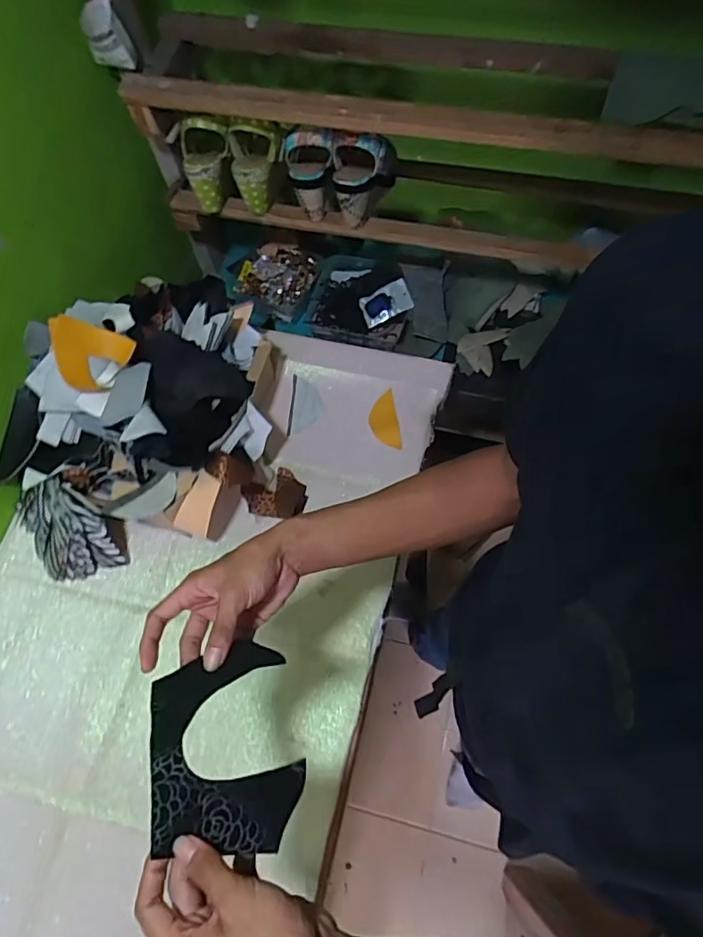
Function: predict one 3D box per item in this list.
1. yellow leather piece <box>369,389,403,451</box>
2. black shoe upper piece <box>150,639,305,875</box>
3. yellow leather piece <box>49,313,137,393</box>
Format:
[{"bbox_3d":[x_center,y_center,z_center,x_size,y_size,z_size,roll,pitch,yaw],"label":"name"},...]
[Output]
[{"bbox_3d":[0.054,-0.081,0.907,0.046,0.005,0.101,-10,75,2],"label":"yellow leather piece"},{"bbox_3d":[-0.098,0.214,0.415,0.106,0.043,0.145,-12,65,-3],"label":"black shoe upper piece"},{"bbox_3d":[-0.375,-0.162,0.774,0.107,0.027,0.095,11,85,-31],"label":"yellow leather piece"}]

